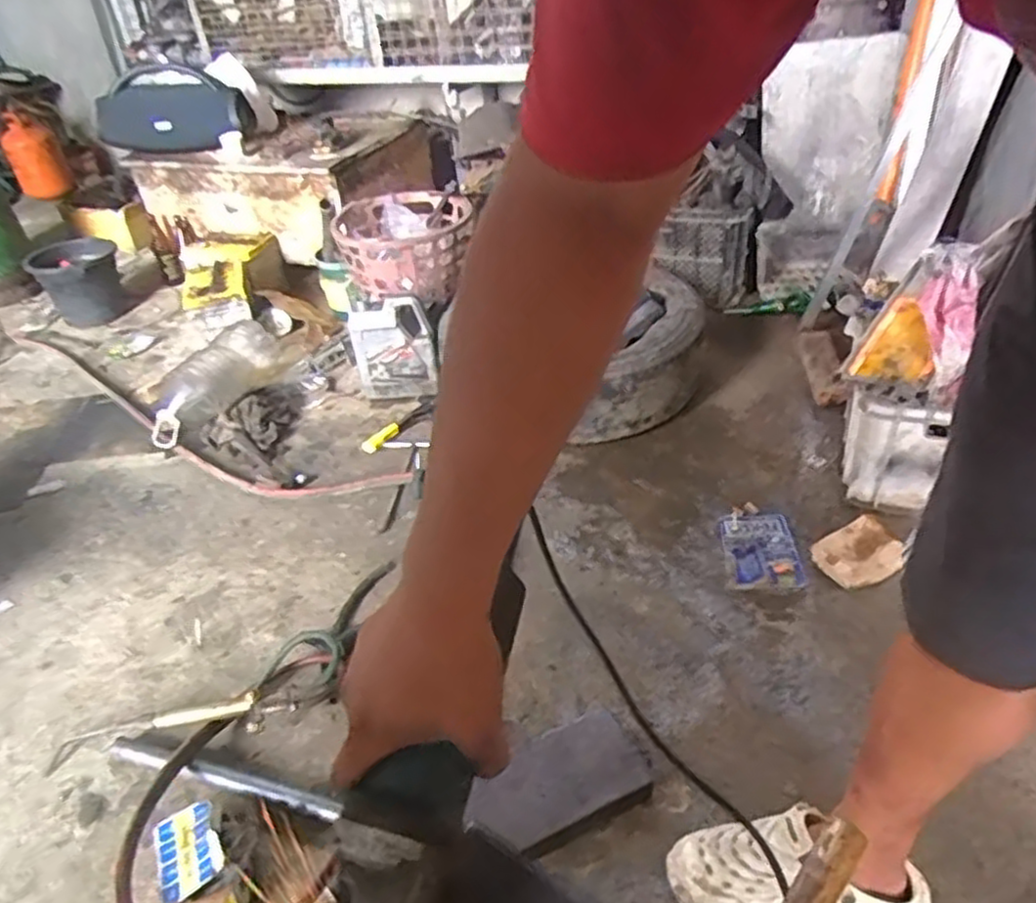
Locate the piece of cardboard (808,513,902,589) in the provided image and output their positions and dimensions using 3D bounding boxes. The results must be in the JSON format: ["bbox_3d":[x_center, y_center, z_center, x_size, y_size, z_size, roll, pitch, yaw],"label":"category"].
[{"bbox_3d":[0.620,0.182,1.323,0.175,0.024,0.116,-20,51,-25],"label":"piece of cardboard"}]

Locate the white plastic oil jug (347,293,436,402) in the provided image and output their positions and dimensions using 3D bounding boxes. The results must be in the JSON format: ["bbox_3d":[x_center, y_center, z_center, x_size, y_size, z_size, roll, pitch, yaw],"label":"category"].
[{"bbox_3d":[-0.313,-0.259,1.852,0.201,0.236,0.087,-7,36,-1],"label":"white plastic oil jug"}]

